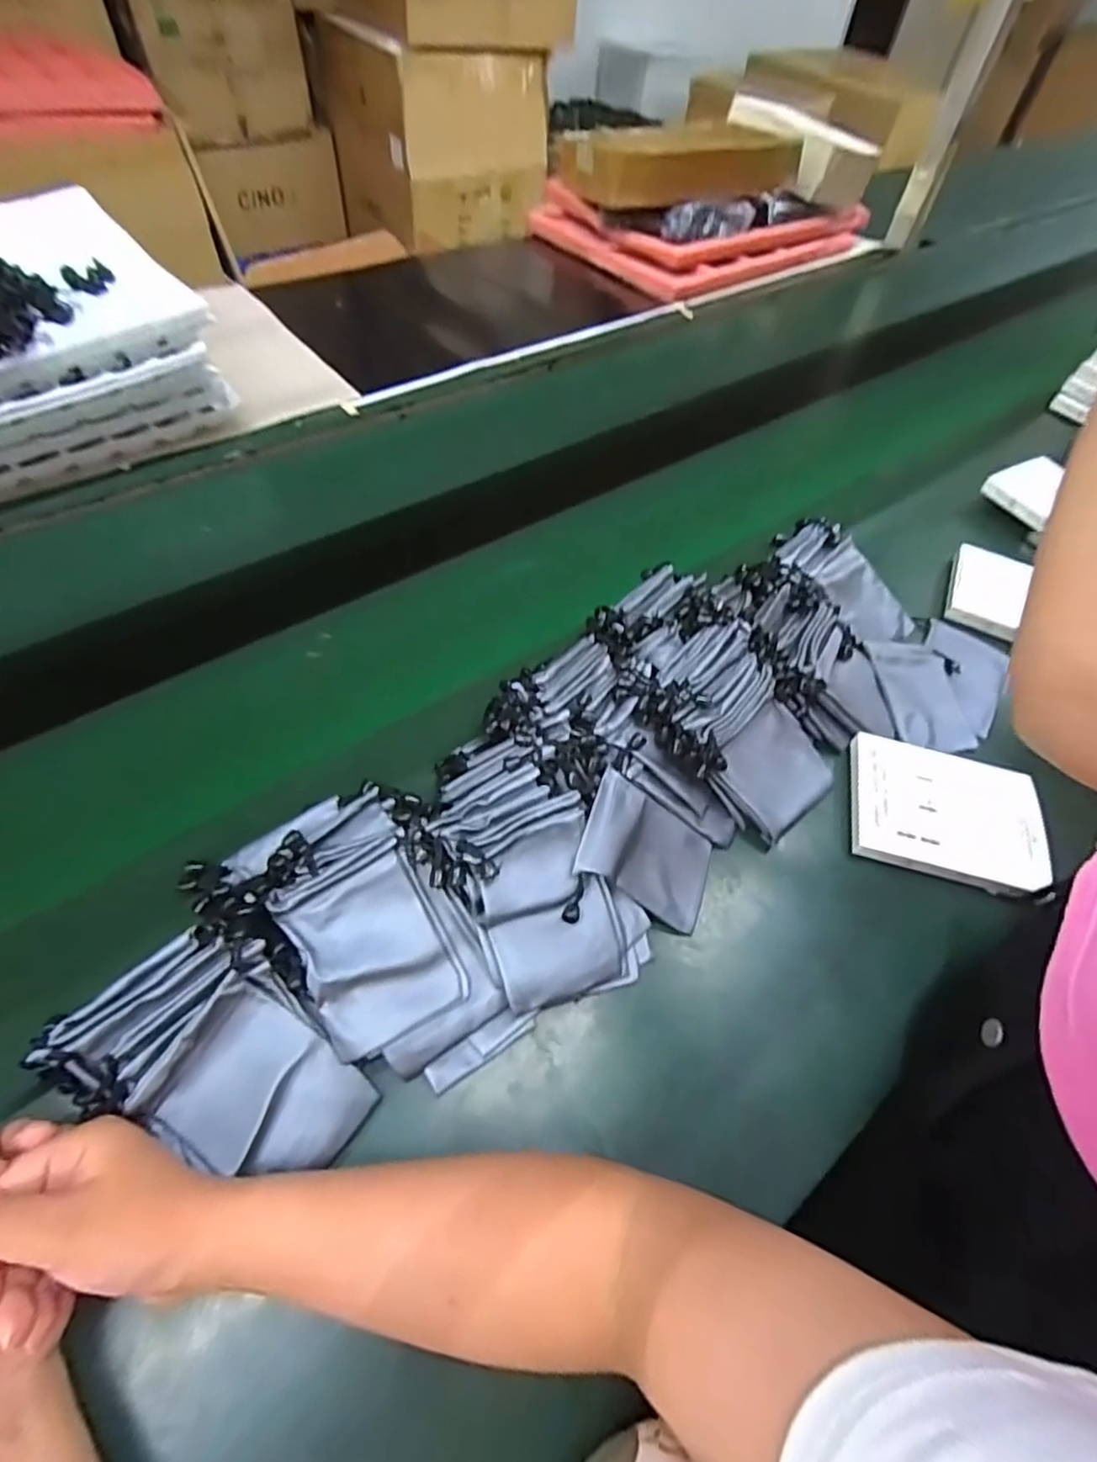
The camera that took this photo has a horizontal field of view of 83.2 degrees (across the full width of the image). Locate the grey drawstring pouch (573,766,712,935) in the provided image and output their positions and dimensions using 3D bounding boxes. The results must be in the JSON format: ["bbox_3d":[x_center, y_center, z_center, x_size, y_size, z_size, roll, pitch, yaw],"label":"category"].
[{"bbox_3d":[0.070,0.084,0.430,0.106,0.010,0.072,37,58,-21],"label":"grey drawstring pouch"}]

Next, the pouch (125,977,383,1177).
[{"bbox_3d":[-0.153,0.196,0.332,0.104,0.007,0.074,39,66,-2],"label":"pouch"}]

